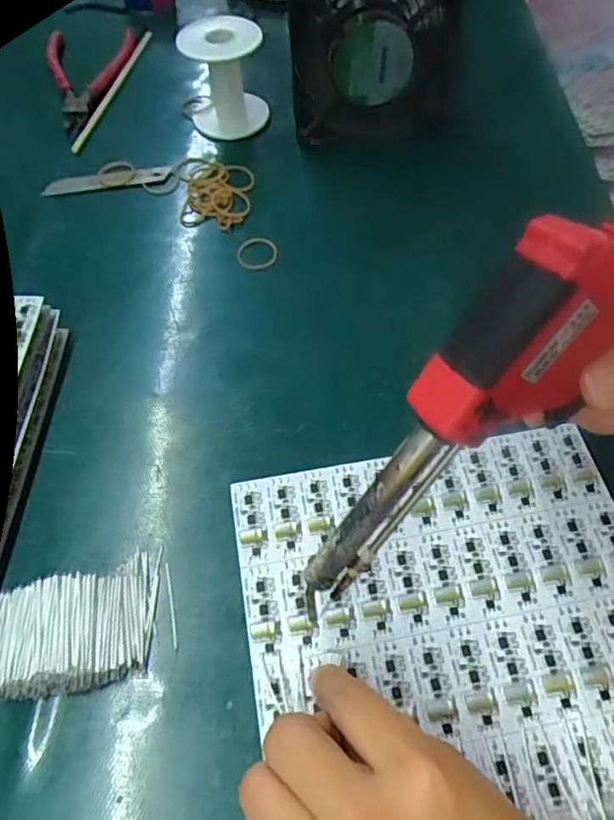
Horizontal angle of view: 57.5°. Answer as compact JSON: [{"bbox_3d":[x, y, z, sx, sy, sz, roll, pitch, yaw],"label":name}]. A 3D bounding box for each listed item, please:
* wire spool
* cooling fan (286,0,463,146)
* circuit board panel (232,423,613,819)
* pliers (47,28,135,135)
[{"bbox_3d":[-0.067,-0.270,0.461,0.064,0.081,0.052,-7,58,-3],"label":"wire spool"},{"bbox_3d":[0.051,-0.268,0.431,0.126,0.134,0.044,-4,59,0],"label":"cooling fan"},{"bbox_3d":[0.077,0.121,0.254,0.196,0.008,0.228,-10,58,-5],"label":"circuit board panel"},{"bbox_3d":[-0.196,-0.307,0.513,0.075,0.025,0.123,-9,58,-4],"label":"pliers"}]

